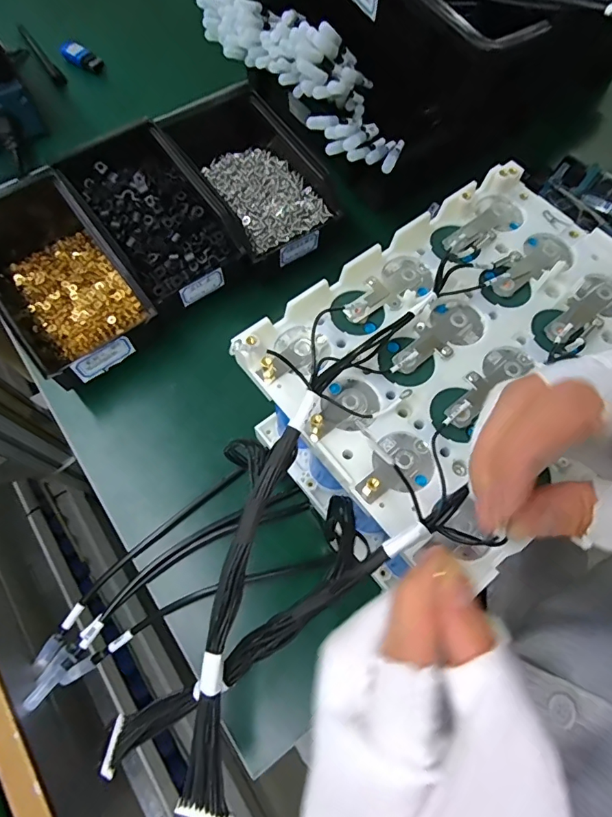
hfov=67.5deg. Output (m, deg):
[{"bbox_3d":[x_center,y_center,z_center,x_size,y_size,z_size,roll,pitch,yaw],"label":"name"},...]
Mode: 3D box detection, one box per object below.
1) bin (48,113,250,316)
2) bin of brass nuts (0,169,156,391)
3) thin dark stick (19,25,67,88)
[{"bbox_3d":[-0.141,-0.176,0.430,0.102,0.060,0.181,-35,72,-14],"label":"bin"},{"bbox_3d":[-0.226,-0.123,0.406,0.103,0.058,0.206,-35,72,-14],"label":"bin of brass nuts"},{"bbox_3d":[-0.331,-0.443,0.575,0.016,0.013,0.130,-31,71,-13],"label":"thin dark stick"}]

